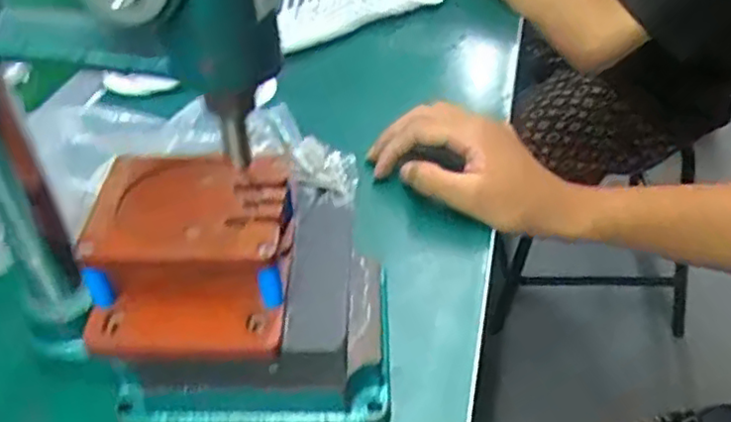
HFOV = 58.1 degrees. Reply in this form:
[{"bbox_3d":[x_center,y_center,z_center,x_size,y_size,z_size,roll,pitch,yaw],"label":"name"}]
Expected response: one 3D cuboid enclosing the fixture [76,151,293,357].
[{"bbox_3d":[-0.078,0.018,0.304,0.089,0.050,0.086,-1,42,1],"label":"fixture"}]

